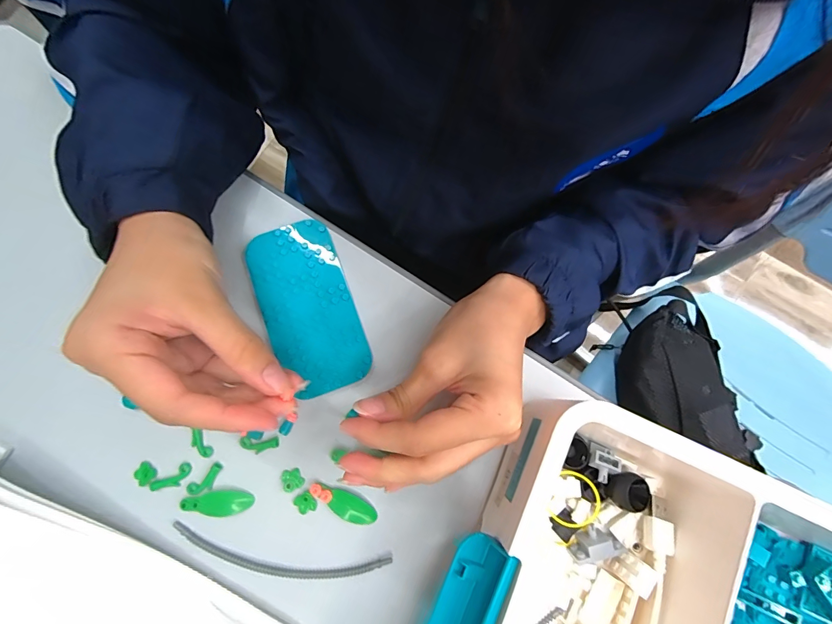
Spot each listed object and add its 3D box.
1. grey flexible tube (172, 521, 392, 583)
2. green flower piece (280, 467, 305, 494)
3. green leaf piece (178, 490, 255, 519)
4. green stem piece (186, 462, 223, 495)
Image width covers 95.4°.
[{"bbox_3d":[-0.089,0.161,0.246,0.142,0.008,0.024,8,79,1],"label":"grey flexible tube"},{"bbox_3d":[-0.084,0.112,0.254,0.013,0.004,0.014,-29,81,-5],"label":"green flower piece"},{"bbox_3d":[-0.132,0.127,0.250,0.045,0.004,0.016,-1,79,0],"label":"green leaf piece"},{"bbox_3d":[-0.140,0.113,0.252,0.027,0.004,0.012,-40,82,-7],"label":"green stem piece"}]

